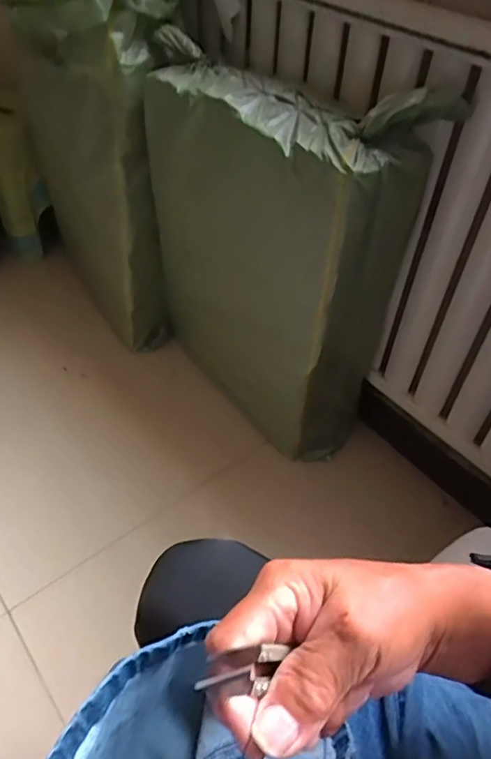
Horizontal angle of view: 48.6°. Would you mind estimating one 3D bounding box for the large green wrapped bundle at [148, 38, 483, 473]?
[{"bbox_3d":[0.042,-0.226,1.064,0.226,0.675,0.497,-27,54,-25],"label":"large green wrapped bundle"}]

